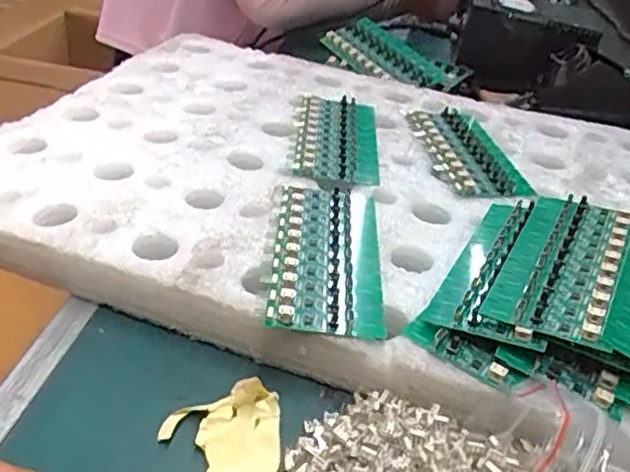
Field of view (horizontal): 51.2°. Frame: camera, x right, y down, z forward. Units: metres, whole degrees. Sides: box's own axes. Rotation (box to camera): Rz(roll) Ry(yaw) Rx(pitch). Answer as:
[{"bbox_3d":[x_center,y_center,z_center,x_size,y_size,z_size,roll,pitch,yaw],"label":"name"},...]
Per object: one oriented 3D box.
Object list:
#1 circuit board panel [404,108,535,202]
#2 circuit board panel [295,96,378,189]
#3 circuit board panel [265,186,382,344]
[{"bbox_3d":[0.119,-0.067,0.513,0.064,0.007,0.140,2,33,-8],"label":"circuit board panel"},{"bbox_3d":[0.018,-0.079,0.515,0.063,0.008,0.143,6,33,-1],"label":"circuit board panel"},{"bbox_3d":[0.007,0.007,0.387,0.061,0.008,0.136,5,33,-2],"label":"circuit board panel"}]

